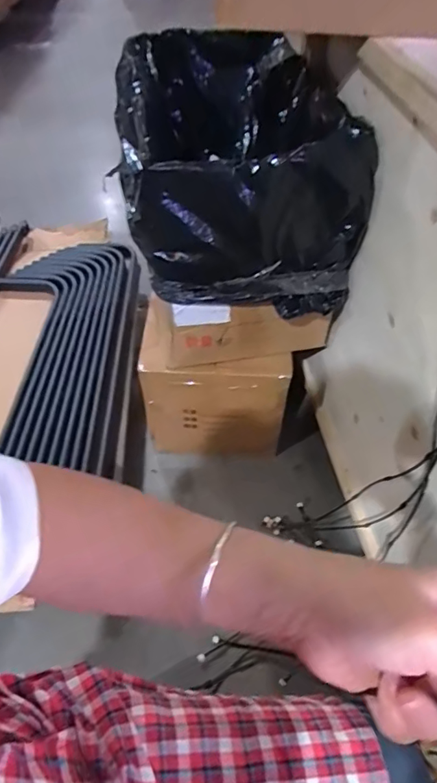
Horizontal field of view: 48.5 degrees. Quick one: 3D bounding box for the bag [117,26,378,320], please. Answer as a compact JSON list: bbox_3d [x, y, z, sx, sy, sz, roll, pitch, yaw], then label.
[{"bbox_3d":[0.002,-0.426,0.926,0.365,0.283,0.561,-11,52,-10],"label":"bag"}]

